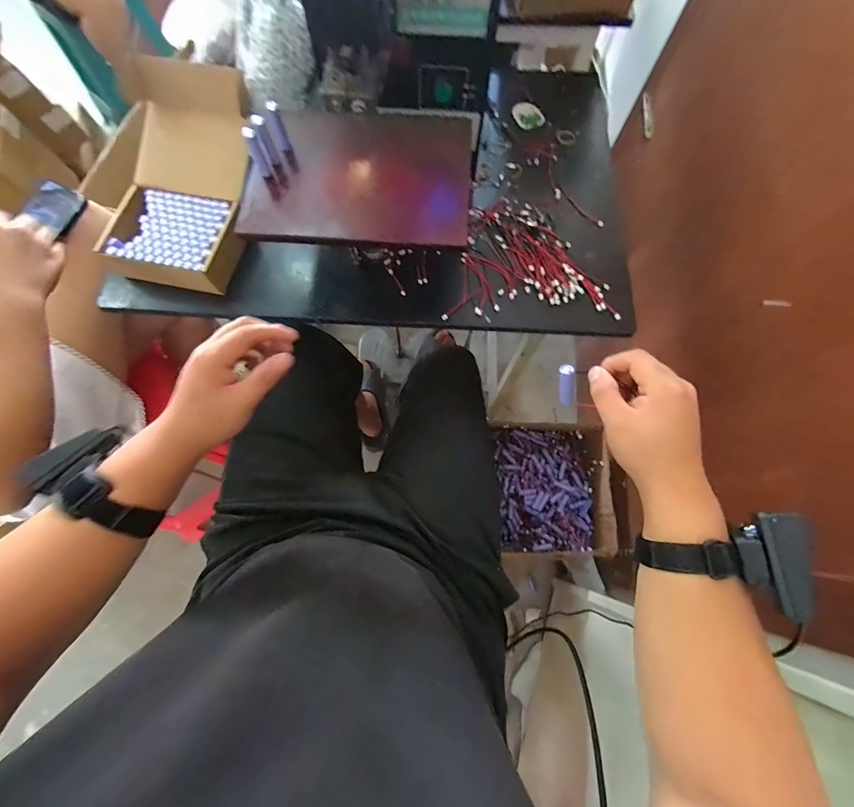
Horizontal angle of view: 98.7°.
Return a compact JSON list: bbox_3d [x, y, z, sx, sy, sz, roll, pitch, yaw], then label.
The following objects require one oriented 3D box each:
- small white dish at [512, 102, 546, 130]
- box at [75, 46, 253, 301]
[{"bbox_3d":[0.185,-0.527,0.669,0.057,0.009,0.069,-7,73,-4],"label":"small white dish"},{"bbox_3d":[-0.361,-0.350,0.546,0.183,0.119,0.334,8,72,1],"label":"box"}]

